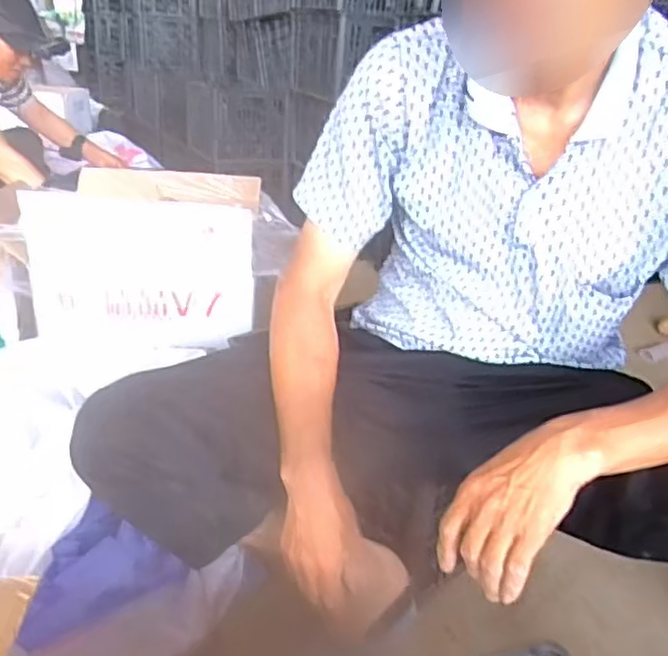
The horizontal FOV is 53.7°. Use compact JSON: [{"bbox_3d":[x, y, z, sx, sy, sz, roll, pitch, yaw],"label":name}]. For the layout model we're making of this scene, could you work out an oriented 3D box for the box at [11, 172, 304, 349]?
[{"bbox_3d":[-0.378,-0.172,1.482,0.450,0.296,0.398,4,23,-1],"label":"box"}]

